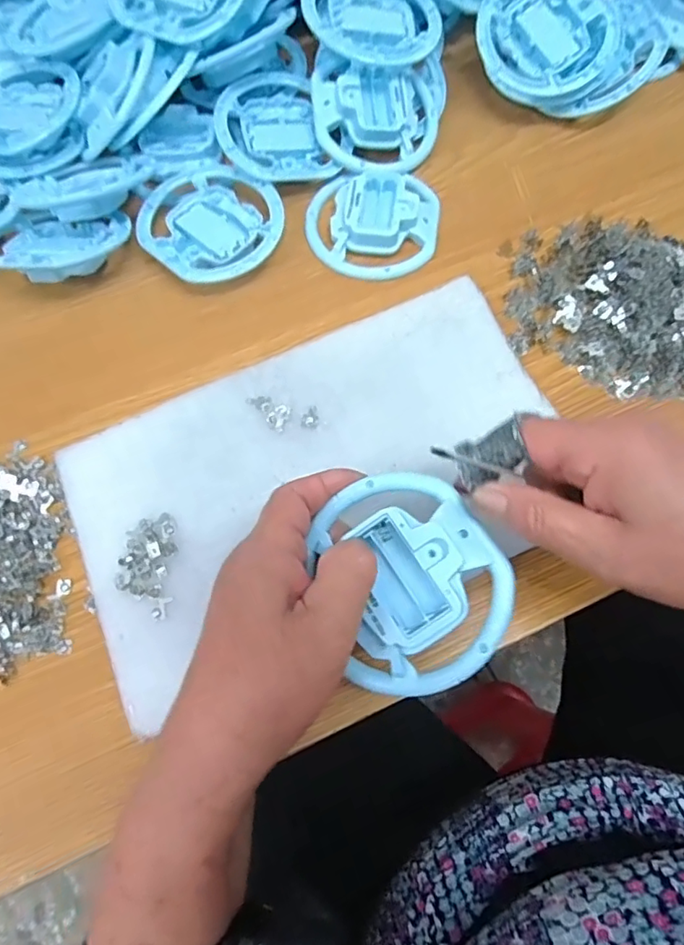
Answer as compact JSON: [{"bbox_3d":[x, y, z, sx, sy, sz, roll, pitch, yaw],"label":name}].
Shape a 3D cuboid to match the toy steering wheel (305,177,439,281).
[{"bbox_3d":[0.022,-0.186,0.412,0.100,0.016,0.087,5,73,4],"label":"toy steering wheel"}]

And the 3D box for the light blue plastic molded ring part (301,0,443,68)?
[{"bbox_3d":[0.021,-0.353,0.424,0.103,0.026,0.096,-1,73,2],"label":"light blue plastic molded ring part"}]

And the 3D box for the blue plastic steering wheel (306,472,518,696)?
[{"bbox_3d":[0.034,0.048,0.262,0.083,0.027,0.101,-18,73,-4],"label":"blue plastic steering wheel"}]

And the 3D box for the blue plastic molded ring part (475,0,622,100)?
[{"bbox_3d":[0.162,-0.346,0.438,0.106,0.017,0.101,26,90,2],"label":"blue plastic molded ring part"}]

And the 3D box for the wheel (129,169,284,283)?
[{"bbox_3d":[-0.098,-0.186,0.414,0.106,0.017,0.098,-1,73,2],"label":"wheel"}]

